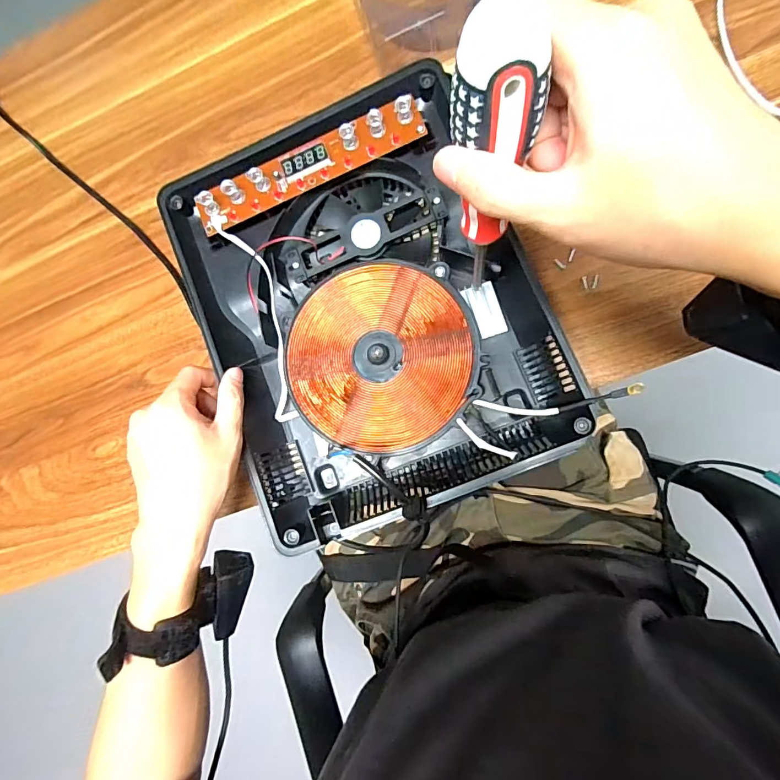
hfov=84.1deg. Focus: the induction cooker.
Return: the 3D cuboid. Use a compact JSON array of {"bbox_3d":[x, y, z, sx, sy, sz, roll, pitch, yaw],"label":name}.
[{"bbox_3d":[-0.023,-0.070,0.372,0.264,0.050,0.338,-23,83,7],"label":"induction cooker"}]

